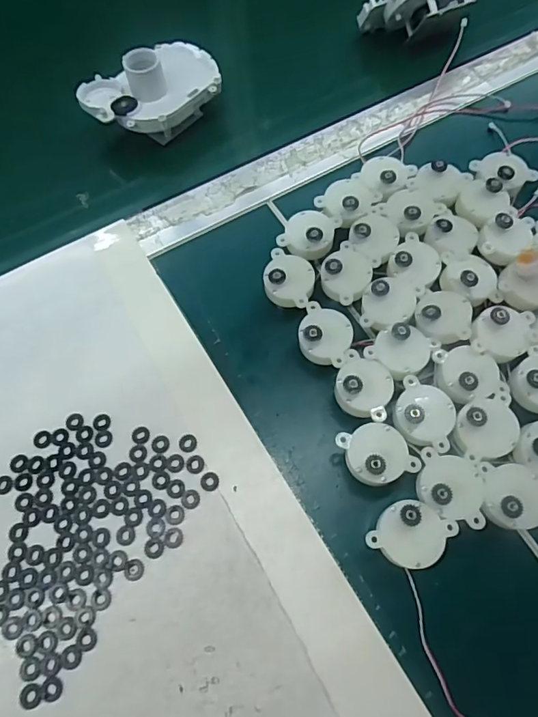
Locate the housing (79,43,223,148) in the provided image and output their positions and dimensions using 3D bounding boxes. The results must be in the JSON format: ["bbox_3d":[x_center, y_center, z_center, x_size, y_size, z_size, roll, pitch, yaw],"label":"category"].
[{"bbox_3d":[-0.091,-0.208,0.376,0.063,0.054,0.098,42,73,18],"label":"housing"}]

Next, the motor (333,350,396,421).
[{"bbox_3d":[0.055,0.019,0.281,0.032,0.031,0.036,18,67,10],"label":"motor"}]

